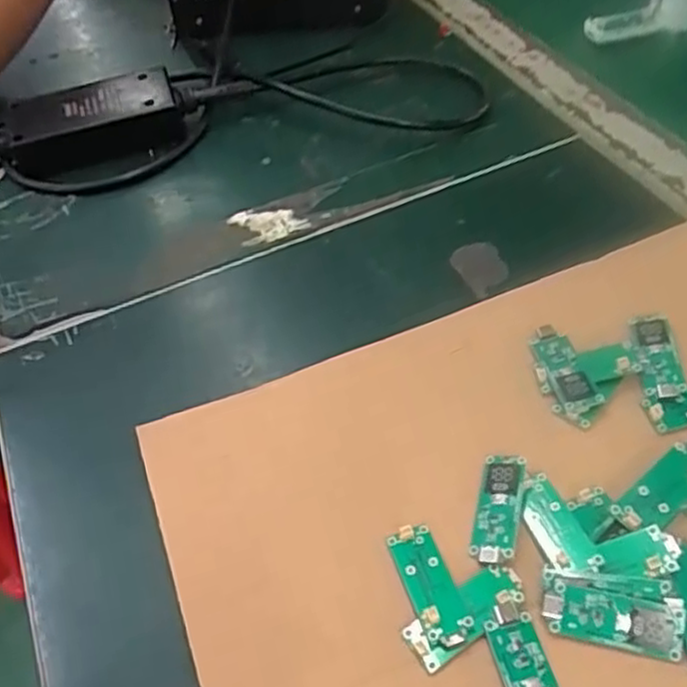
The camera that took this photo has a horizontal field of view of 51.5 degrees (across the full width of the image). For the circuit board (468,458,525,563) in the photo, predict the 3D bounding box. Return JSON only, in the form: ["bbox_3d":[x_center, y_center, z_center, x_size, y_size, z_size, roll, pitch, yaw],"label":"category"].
[{"bbox_3d":[0.067,0.071,0.307,0.017,0.004,0.050,2,51,22],"label":"circuit board"}]

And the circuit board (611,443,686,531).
[{"bbox_3d":[0.135,0.062,0.302,0.046,0.006,0.019,-33,56,-20],"label":"circuit board"}]

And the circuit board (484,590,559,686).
[{"bbox_3d":[0.068,0.121,0.264,0.019,0.005,0.055,-13,52,-5],"label":"circuit board"}]

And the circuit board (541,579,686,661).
[{"bbox_3d":[0.104,0.106,0.273,0.052,0.004,0.022,5,72,9],"label":"circuit board"}]

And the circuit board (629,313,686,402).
[{"bbox_3d":[0.153,0.006,0.351,0.024,0.008,0.050,1,54,0],"label":"circuit board"}]

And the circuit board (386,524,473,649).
[{"bbox_3d":[0.035,0.097,0.289,0.019,0.009,0.050,-17,53,-8],"label":"circuit board"}]

